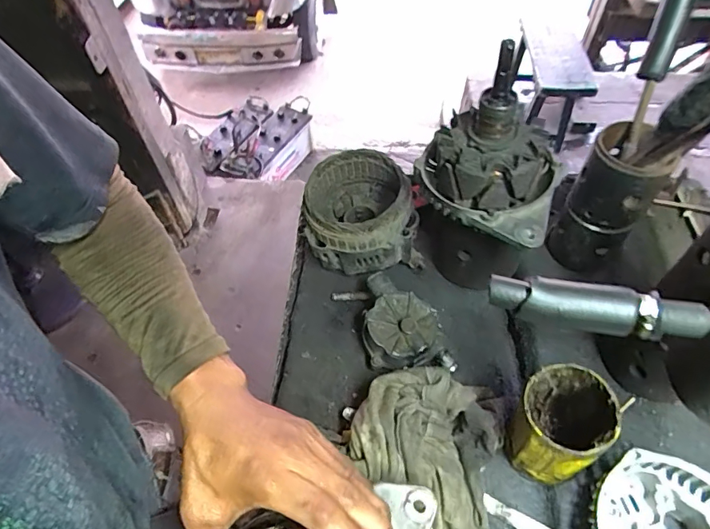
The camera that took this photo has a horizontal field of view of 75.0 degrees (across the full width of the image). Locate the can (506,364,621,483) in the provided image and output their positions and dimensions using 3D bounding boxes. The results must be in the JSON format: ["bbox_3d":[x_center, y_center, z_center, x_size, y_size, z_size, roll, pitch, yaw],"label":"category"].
[{"bbox_3d":[0.183,0.144,0.421,0.070,0.116,0.086,32,60,24],"label":"can"}]

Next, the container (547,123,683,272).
[{"bbox_3d":[0.283,-0.070,0.525,0.078,0.172,0.075,32,60,24],"label":"container"}]

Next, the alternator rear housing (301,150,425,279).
[{"bbox_3d":[0.010,-0.063,0.588,0.140,0.106,0.125,-4,53,-1],"label":"alternator rear housing"}]

